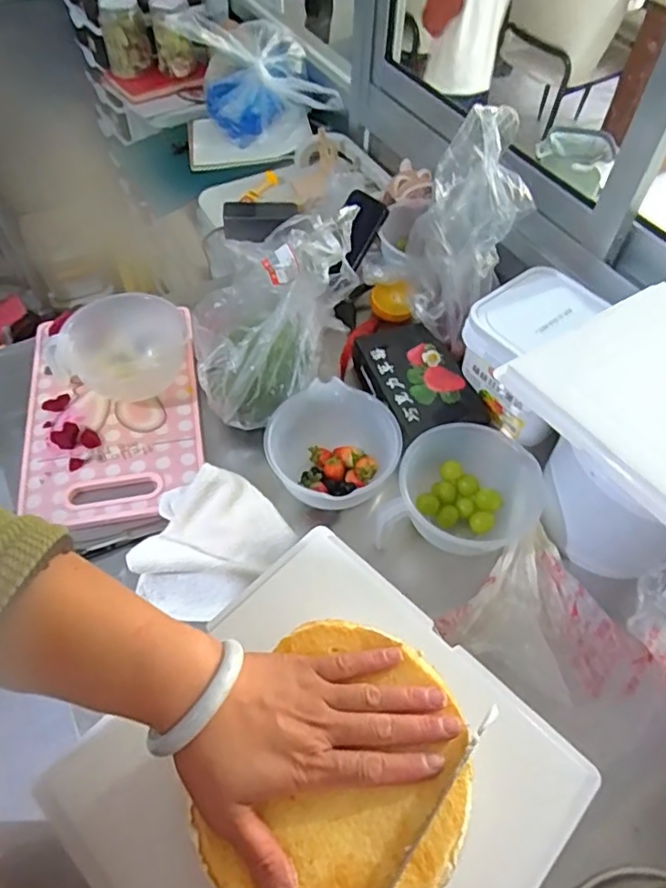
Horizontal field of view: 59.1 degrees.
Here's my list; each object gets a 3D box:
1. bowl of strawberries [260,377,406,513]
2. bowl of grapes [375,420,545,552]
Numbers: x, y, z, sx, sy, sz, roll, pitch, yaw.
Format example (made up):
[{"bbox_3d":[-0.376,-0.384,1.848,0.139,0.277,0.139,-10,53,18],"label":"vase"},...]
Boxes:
[{"bbox_3d":[0.000,0.014,0.732,0.150,0.095,0.171,-1,54,-2],"label":"bowl of strawberries"},{"bbox_3d":[0.157,0.060,0.689,0.167,0.076,0.151,17,56,10],"label":"bowl of grapes"}]

